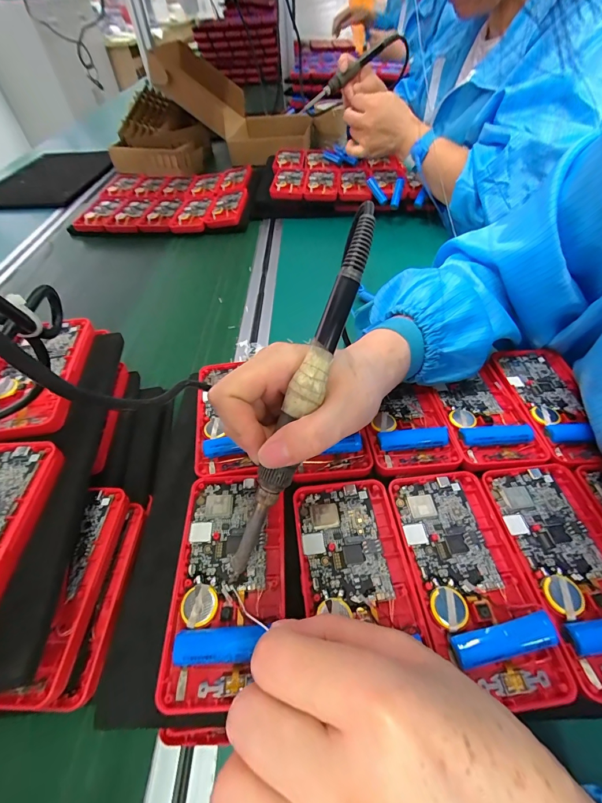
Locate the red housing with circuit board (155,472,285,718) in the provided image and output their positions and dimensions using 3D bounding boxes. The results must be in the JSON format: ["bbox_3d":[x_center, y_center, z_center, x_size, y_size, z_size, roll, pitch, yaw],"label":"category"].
[{"bbox_3d":[-0.042,0.098,0.198,0.061,0.010,0.119,-4,48,-1],"label":"red housing with circuit board"}]

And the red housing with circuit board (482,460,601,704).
[{"bbox_3d":[0.160,0.093,0.201,0.063,0.013,0.120,-6,52,-1],"label":"red housing with circuit board"}]

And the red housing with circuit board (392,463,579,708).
[{"bbox_3d":[0.095,0.098,0.198,0.061,0.014,0.119,-8,52,-3],"label":"red housing with circuit board"}]

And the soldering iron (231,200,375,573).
[{"bbox_3d":[0.002,-0.003,0.186,0.020,0.020,0.205,22,95,21],"label":"soldering iron"}]

